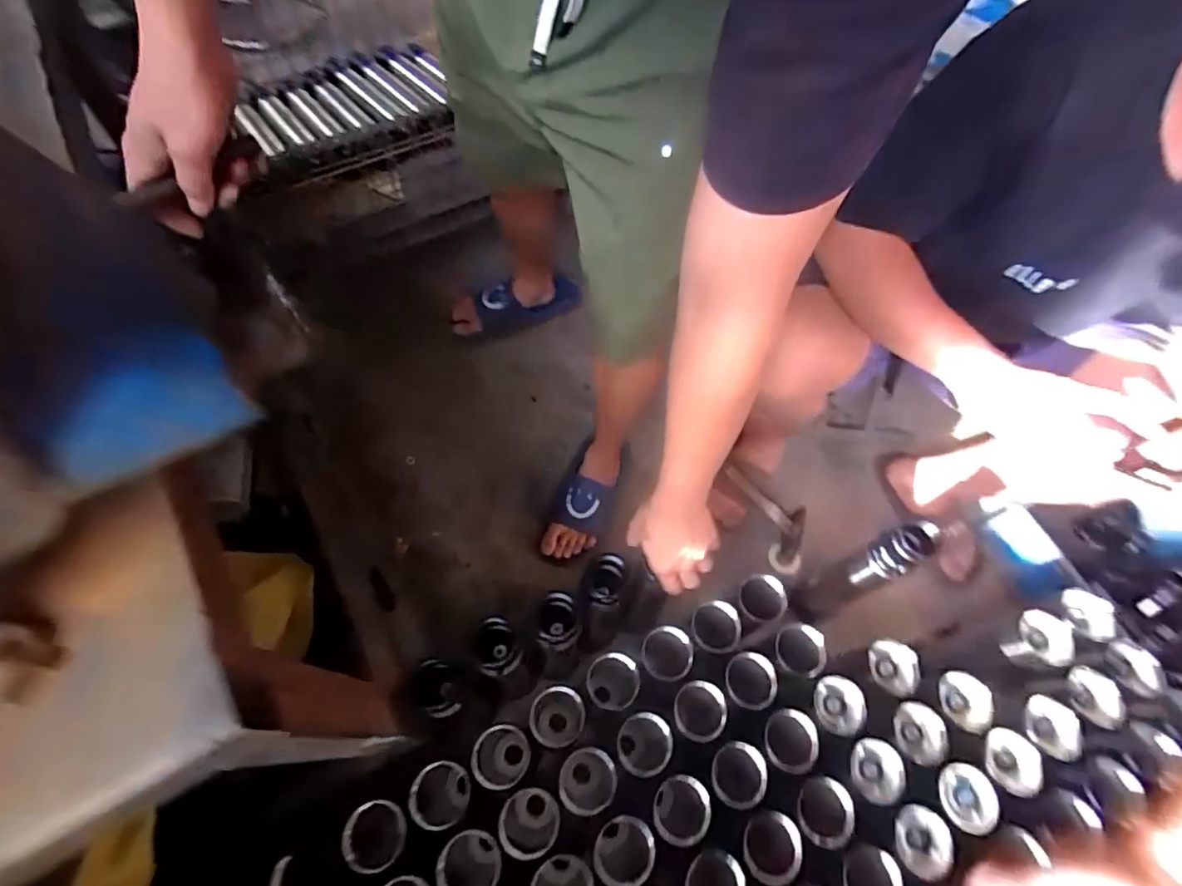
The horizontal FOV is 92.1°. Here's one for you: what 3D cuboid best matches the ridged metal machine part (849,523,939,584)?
[{"bbox_3d":[0.410,0.155,0.779,0.049,0.151,0.046,-27,66,-16],"label":"ridged metal machine part"}]

